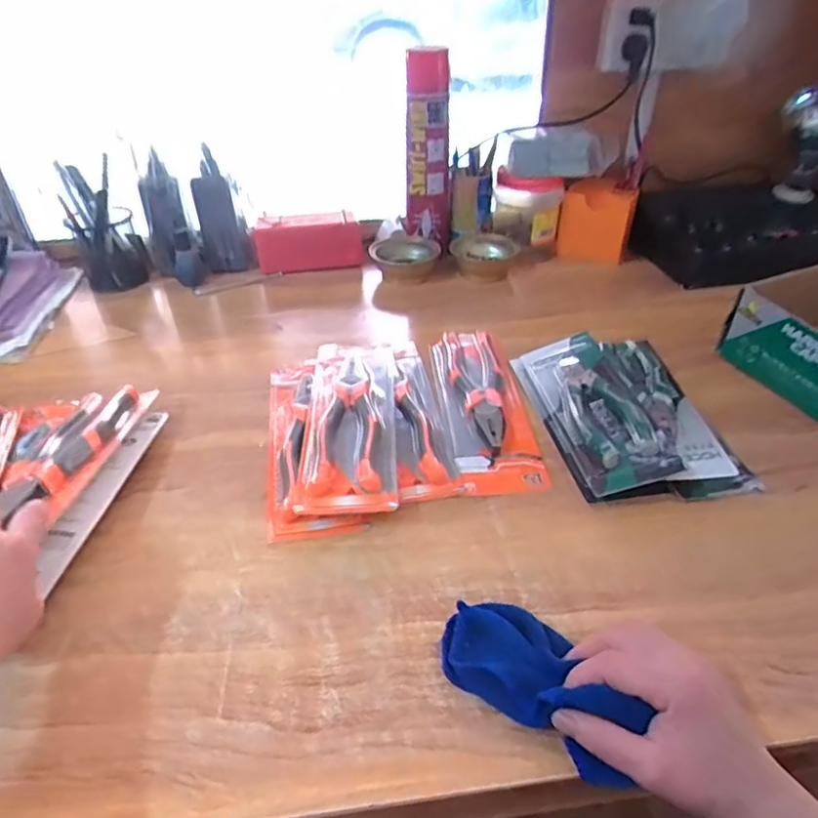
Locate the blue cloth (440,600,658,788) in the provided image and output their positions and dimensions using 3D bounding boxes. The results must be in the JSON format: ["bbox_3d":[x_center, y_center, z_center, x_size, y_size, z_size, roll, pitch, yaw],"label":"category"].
[{"bbox_3d":[0.079,0.163,0.362,0.064,0.038,0.128,-31,36,-33],"label":"blue cloth"}]

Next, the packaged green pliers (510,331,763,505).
[{"bbox_3d":[0.208,-0.008,0.579,0.150,0.046,0.224,-6,38,-7],"label":"packaged green pliers"}]

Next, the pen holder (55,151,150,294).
[{"bbox_3d":[-0.431,-0.258,0.837,0.084,0.163,0.075,-18,41,-21],"label":"pen holder"}]

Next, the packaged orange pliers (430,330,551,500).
[{"bbox_3d":[0.078,-0.010,0.605,0.085,0.017,0.245,-4,38,-4],"label":"packaged orange pliers"}]

